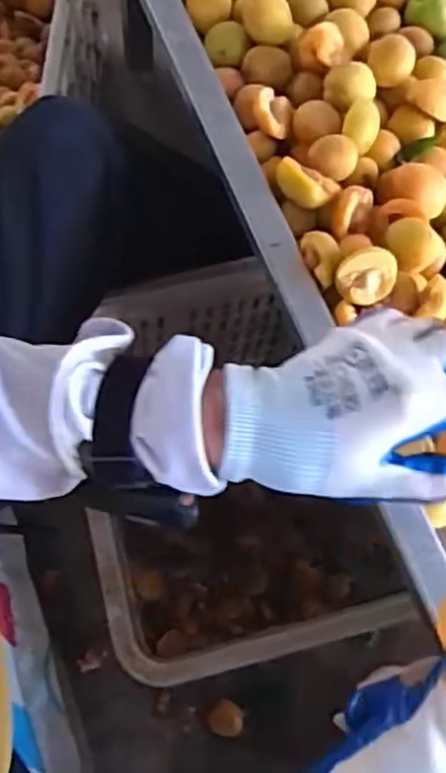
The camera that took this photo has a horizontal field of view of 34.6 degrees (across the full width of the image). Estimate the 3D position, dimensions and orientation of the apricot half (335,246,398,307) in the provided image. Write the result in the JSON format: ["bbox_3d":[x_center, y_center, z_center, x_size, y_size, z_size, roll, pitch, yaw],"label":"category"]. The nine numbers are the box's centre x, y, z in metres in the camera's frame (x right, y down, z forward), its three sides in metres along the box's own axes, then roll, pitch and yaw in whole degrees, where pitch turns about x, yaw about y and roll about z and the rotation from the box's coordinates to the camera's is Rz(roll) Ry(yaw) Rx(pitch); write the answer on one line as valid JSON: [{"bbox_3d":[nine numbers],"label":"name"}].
[{"bbox_3d":[0.099,-0.078,0.501,0.043,0.021,0.037,-35,107,4],"label":"apricot half"}]

